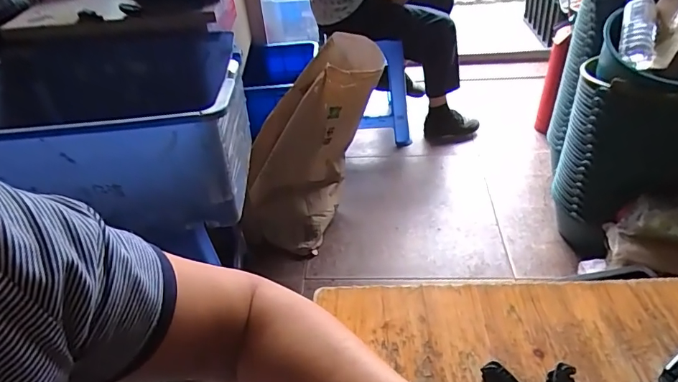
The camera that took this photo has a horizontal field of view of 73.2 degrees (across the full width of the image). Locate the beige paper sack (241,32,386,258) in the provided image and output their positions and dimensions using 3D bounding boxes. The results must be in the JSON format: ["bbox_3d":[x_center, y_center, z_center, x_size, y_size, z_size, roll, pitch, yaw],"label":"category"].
[{"bbox_3d":[-0.073,-0.141,1.336,0.308,0.636,0.272,8,33,-26],"label":"beige paper sack"}]

